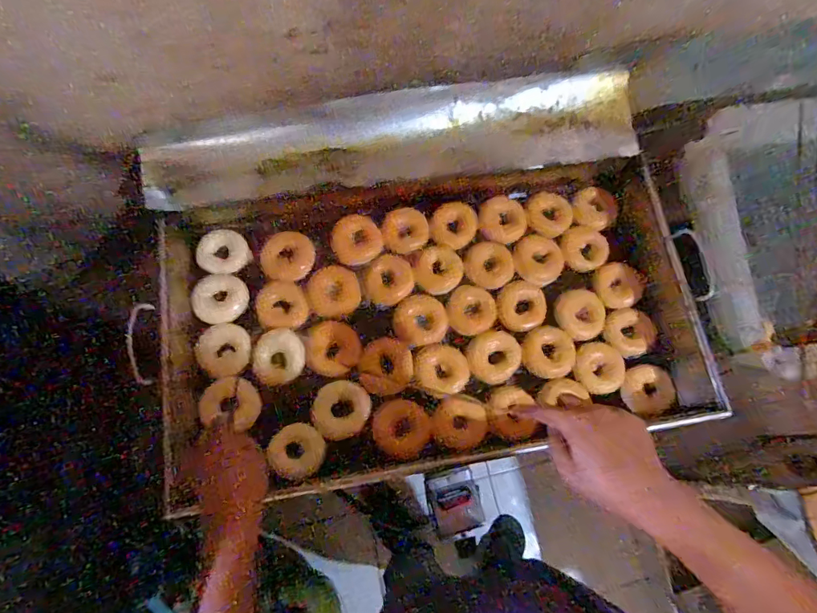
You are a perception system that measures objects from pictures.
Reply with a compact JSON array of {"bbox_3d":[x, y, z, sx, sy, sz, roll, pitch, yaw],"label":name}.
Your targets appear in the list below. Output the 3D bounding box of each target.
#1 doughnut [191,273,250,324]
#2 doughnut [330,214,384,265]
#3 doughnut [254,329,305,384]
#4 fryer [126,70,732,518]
[{"bbox_3d":[-0.326,-0.016,0.807,0.085,0.033,0.094,3,72,-4],"label":"doughnut"},{"bbox_3d":[-0.097,-0.124,0.860,0.092,0.024,0.087,-14,74,-9],"label":"doughnut"},{"bbox_3d":[-0.223,0.086,0.797,0.083,0.023,0.097,0,72,-5],"label":"doughnut"},{"bbox_3d":[0.032,-0.049,0.786,0.848,0.191,0.563,-9,73,-8],"label":"fryer"}]

